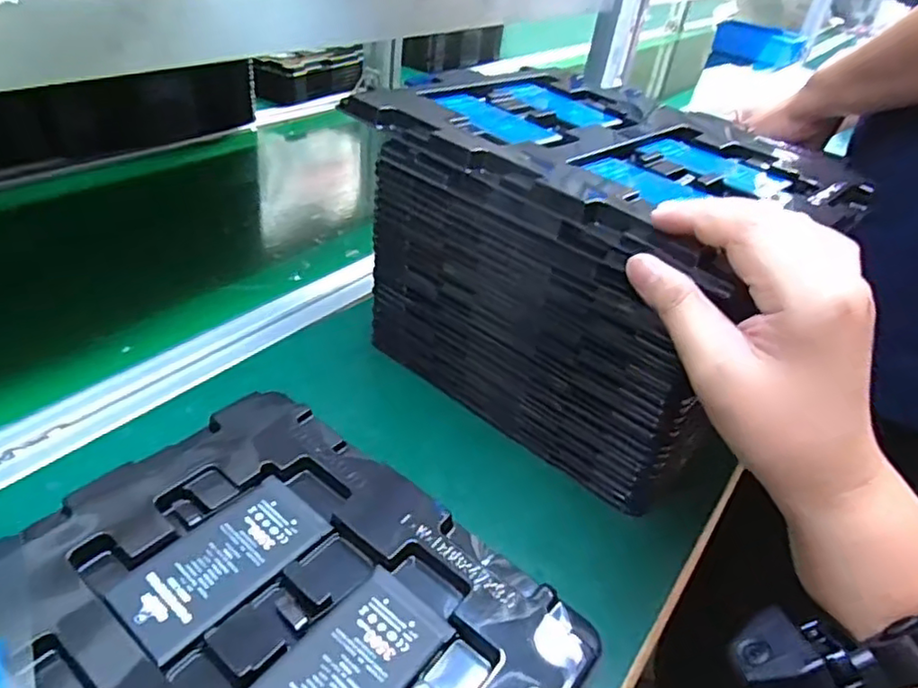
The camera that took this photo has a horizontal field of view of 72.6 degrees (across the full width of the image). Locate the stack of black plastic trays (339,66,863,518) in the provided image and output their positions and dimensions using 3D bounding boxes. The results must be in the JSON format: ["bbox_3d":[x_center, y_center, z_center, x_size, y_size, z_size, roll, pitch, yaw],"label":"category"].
[{"bbox_3d":[0.084,-0.059,0.424,0.241,0.161,0.202,33,44,31],"label":"stack of black plastic trays"}]

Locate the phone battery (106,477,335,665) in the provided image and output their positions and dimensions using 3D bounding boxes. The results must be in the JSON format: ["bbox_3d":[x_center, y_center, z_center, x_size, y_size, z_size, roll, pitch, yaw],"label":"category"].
[{"bbox_3d":[-0.102,0.093,0.275,0.045,0.004,0.086,31,42,27],"label":"phone battery"}]

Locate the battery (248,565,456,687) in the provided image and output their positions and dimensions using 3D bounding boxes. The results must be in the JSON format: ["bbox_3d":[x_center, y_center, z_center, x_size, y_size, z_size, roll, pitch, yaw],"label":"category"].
[{"bbox_3d":[-0.045,0.127,0.242,0.044,0.004,0.087,30,42,26],"label":"battery"}]

